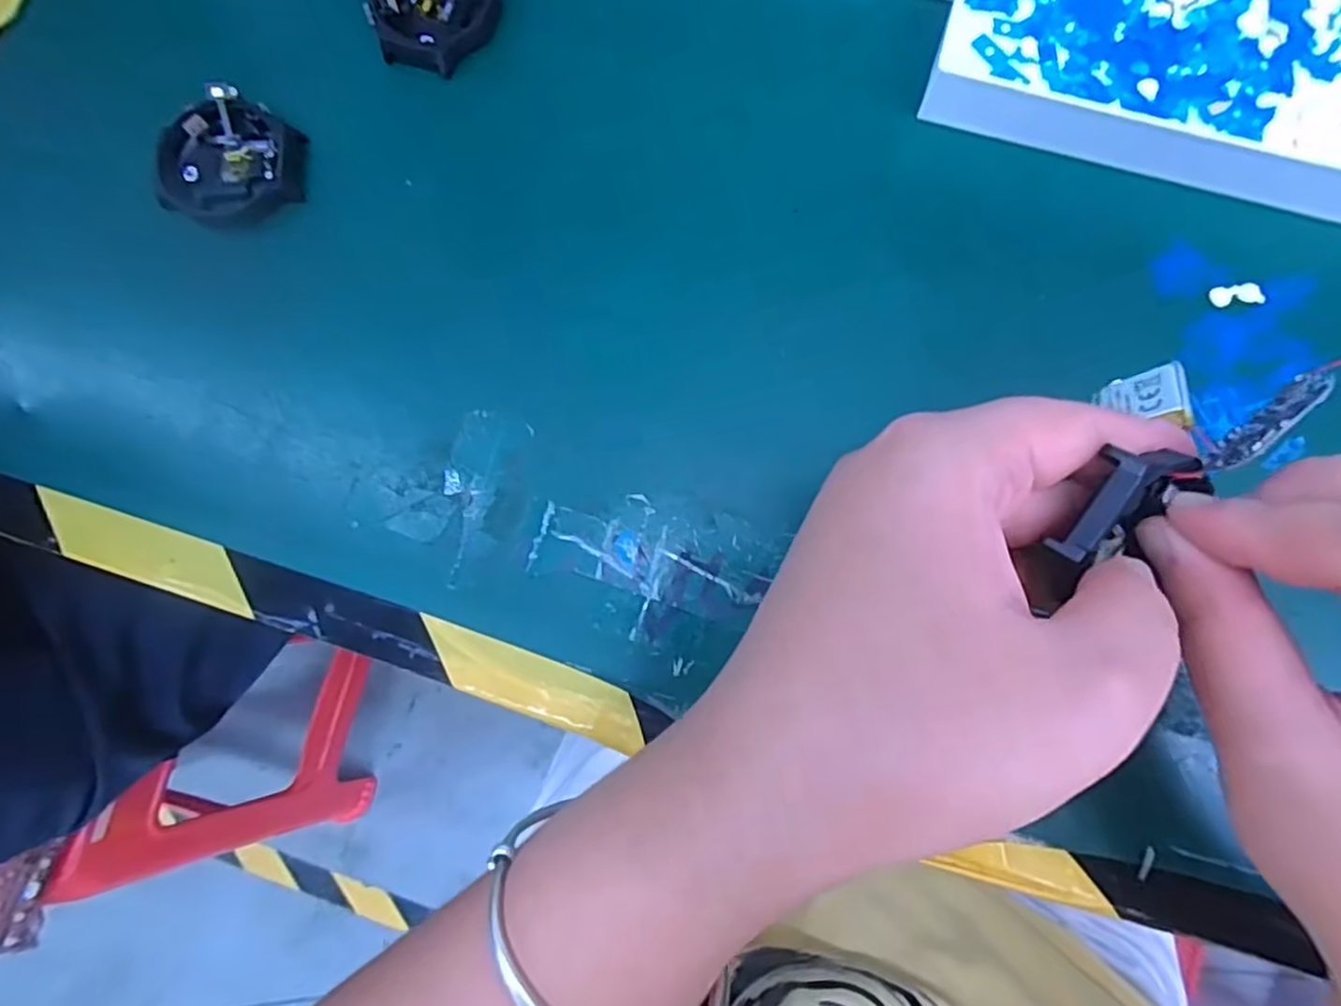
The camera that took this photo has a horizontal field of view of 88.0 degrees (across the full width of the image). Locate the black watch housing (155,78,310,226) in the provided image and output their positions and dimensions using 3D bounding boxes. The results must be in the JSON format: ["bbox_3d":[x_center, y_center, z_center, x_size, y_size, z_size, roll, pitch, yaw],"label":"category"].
[{"bbox_3d":[-0.167,-0.133,0.266,0.051,0.015,0.047,6,79,3],"label":"black watch housing"}]

